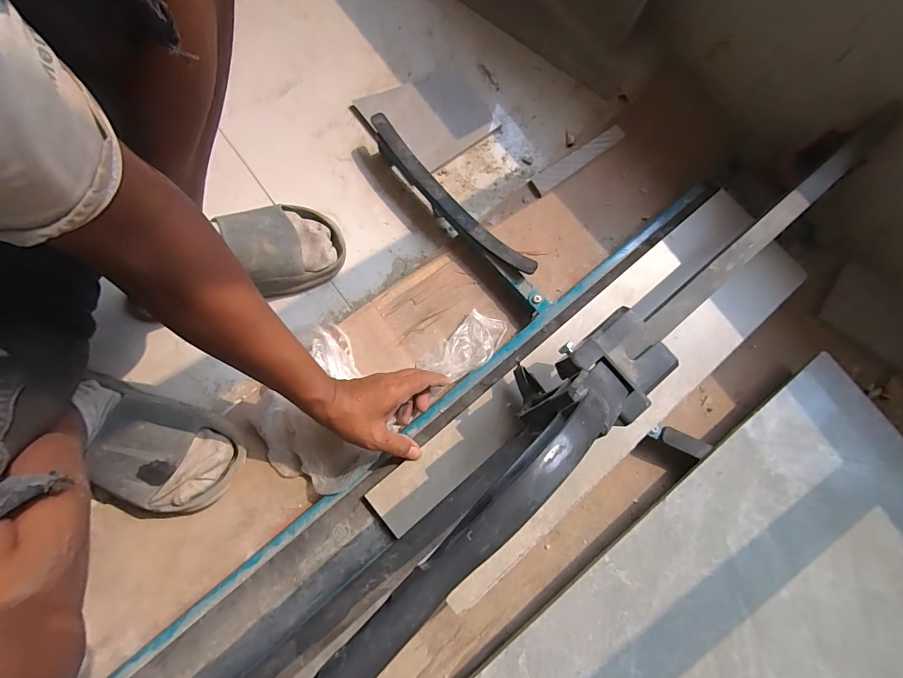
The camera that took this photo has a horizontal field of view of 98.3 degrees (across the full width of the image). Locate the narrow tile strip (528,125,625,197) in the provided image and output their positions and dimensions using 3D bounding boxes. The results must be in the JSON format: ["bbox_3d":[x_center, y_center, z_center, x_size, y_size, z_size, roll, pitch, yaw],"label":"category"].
[{"bbox_3d":[0.179,-0.256,0.558,0.159,0.011,0.028,-36,80,-8],"label":"narrow tile strip"}]

